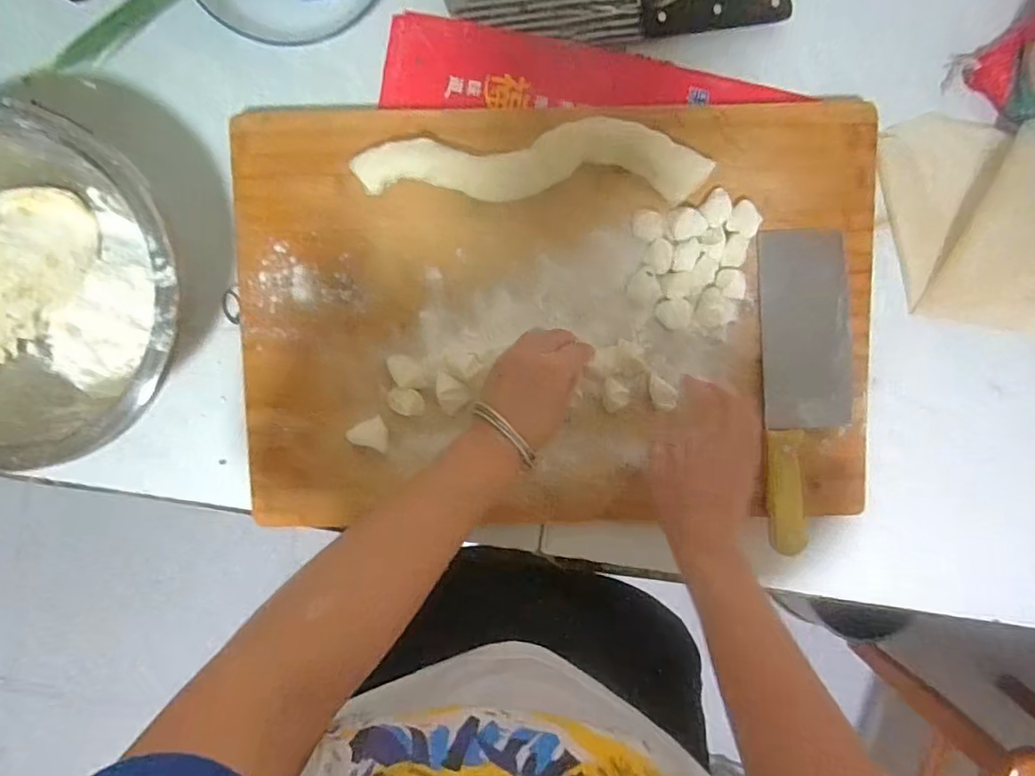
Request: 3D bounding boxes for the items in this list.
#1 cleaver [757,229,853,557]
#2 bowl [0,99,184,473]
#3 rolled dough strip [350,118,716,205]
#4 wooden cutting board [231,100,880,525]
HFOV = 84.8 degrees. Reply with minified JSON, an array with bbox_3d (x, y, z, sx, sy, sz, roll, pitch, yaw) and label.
[{"bbox_3d":[0.262,0.000,0.509,0.081,0.017,0.280,-2,88,-1],"label":"cleaver"},{"bbox_3d":[-0.396,-0.080,0.471,0.261,0.113,0.259,0,94,0],"label":"bowl"},{"bbox_3d":[0.012,-0.193,0.482,0.288,0.026,0.061,1,94,0],"label":"rolled dough strip"},{"bbox_3d":[0.038,-0.063,0.508,0.557,0.033,0.363,0,98,-3],"label":"wooden cutting board"}]

